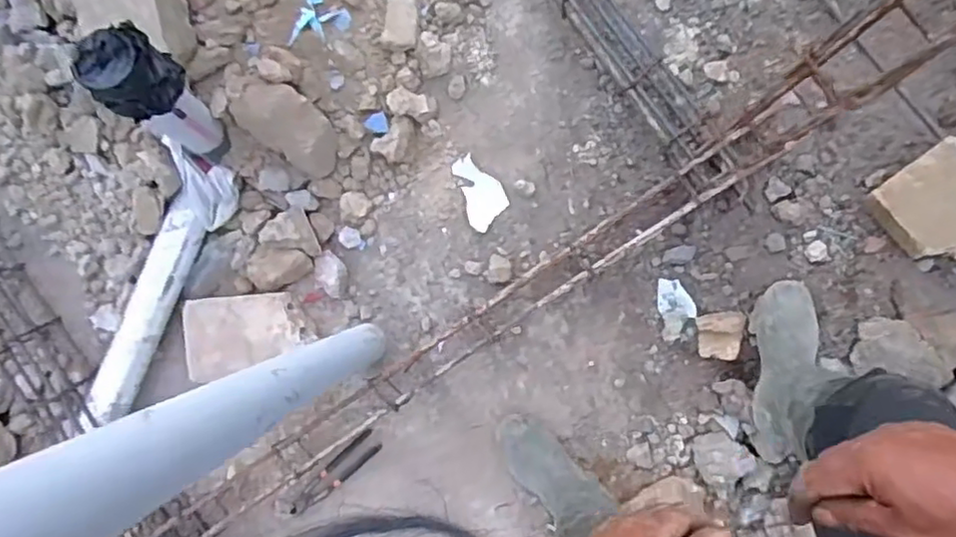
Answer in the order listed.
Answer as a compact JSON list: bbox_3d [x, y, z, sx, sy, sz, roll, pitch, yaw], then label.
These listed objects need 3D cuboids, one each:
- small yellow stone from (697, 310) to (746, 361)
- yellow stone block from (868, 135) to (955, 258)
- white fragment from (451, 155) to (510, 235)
[{"bbox_3d":[0.439,0.122,1.181,0.079,0.057,0.085,-3,91,5],"label":"small yellow stone"},{"bbox_3d":[0.772,-0.095,1.090,0.155,0.089,0.191,-33,88,5],"label":"yellow stone block"},{"bbox_3d":[0.008,-0.147,1.255,0.080,0.009,0.142,-19,90,5],"label":"white fragment"}]

